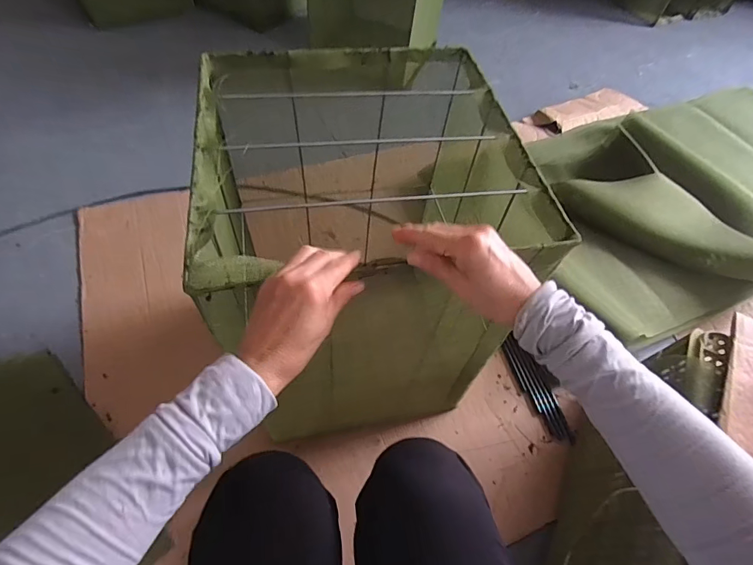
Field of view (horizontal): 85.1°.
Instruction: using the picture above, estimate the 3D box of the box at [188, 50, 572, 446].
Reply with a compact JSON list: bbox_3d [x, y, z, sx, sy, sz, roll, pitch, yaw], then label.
[{"bbox_3d":[-0.027,-0.029,0.736,0.416,0.577,0.421,-9,59,-10],"label":"box"}]

